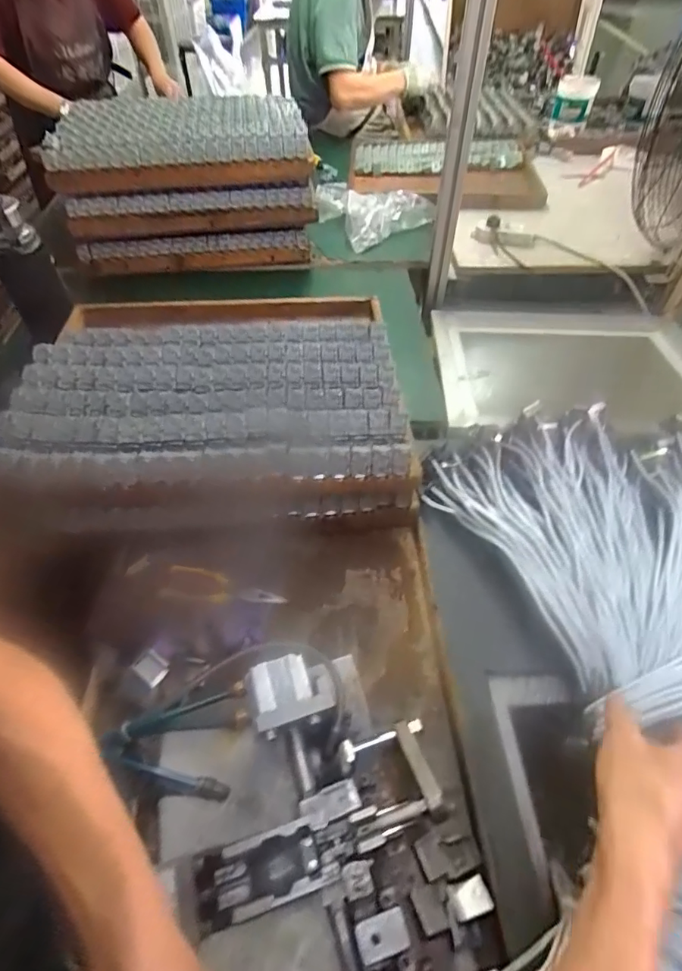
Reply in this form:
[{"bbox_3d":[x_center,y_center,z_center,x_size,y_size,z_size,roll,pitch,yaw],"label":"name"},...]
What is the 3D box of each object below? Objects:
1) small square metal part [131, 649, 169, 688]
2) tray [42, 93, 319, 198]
[{"bbox_3d":[-0.205,0.196,0.518,0.035,0.008,0.026,31,58,22],"label":"small square metal part"},{"bbox_3d":[-0.330,-0.715,0.991,0.488,0.083,0.334,-9,52,-7],"label":"tray"}]

